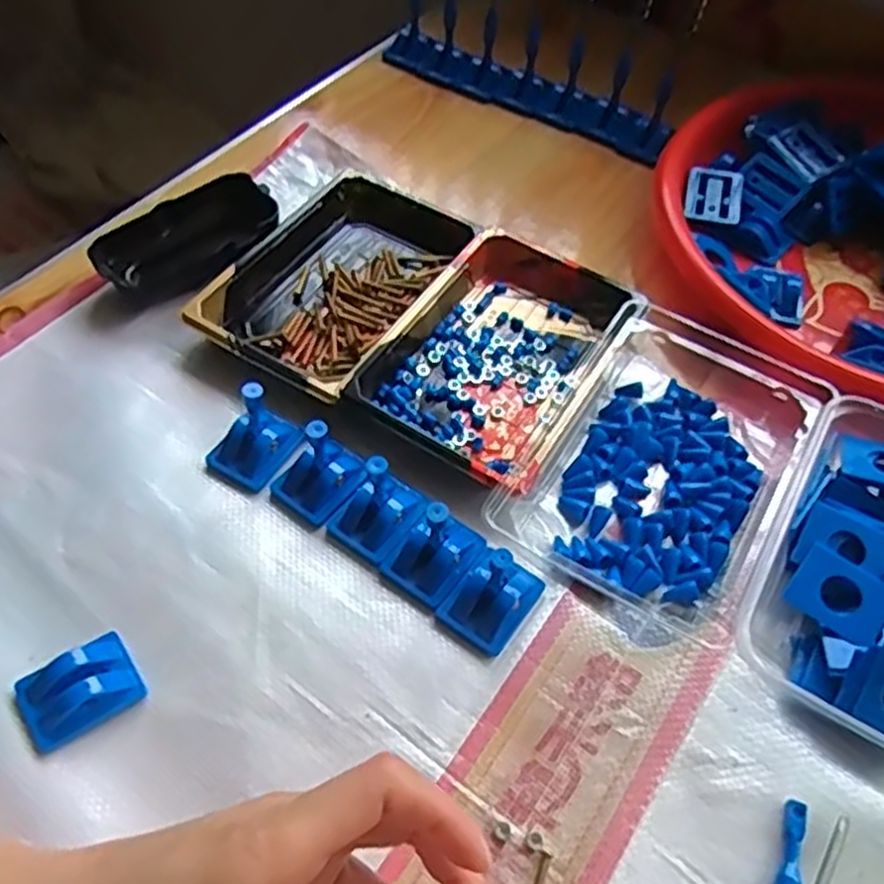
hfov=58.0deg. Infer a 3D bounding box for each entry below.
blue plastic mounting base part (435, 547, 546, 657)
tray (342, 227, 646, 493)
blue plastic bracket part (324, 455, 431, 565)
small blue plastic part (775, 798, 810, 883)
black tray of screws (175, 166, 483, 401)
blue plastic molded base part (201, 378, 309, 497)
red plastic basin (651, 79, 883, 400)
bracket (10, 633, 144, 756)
[{"bbox_3d":[0.024,0.069,0.362,0.033,0.023,0.043,36,60,21],"label":"blue plastic mounting base part"},{"bbox_3d":[0.033,-0.052,0.439,0.106,0.028,0.159,28,58,16],"label":"tray"},{"bbox_3d":[-0.031,0.034,0.383,0.036,0.025,0.038,36,60,21],"label":"blue plastic bracket part"},{"bbox_3d":[0.136,0.159,0.310,0.008,0.007,0.038,19,56,11],"label":"small blue plastic part"},{"bbox_3d":[-0.060,-0.096,0.477,0.111,0.022,0.159,29,58,17],"label":"black tray of screws"},{"bbox_3d":[-0.093,-0.005,0.392,0.032,0.042,0.042,37,61,21],"label":"blue plastic molded base part"},{"bbox_3d":[0.271,-0.128,0.494,0.291,0.059,0.291,1,54,-2],"label":"red plastic basin"},{"bbox_3d":[-0.152,0.101,0.330,0.045,0.014,0.034,-29,61,-21],"label":"bracket"}]

